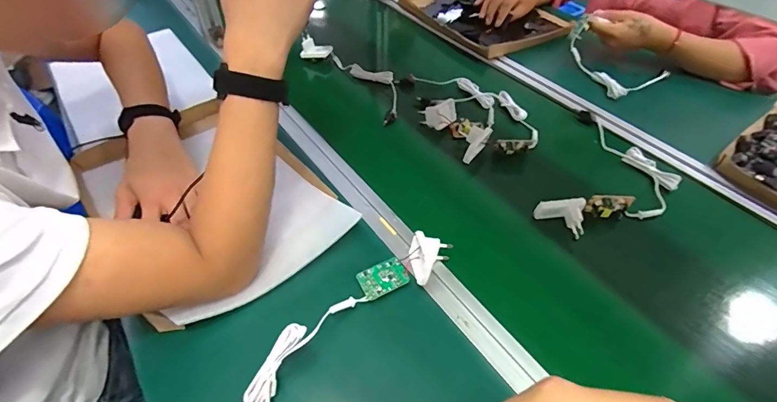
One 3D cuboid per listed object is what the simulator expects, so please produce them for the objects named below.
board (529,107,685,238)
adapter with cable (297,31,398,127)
[{"bbox_3d":[0.329,-0.043,0.588,0.155,0.040,0.272,24,51,20],"label":"board"},{"bbox_3d":[-0.059,-0.245,0.776,0.094,0.042,0.290,-30,54,-26],"label":"adapter with cable"}]

